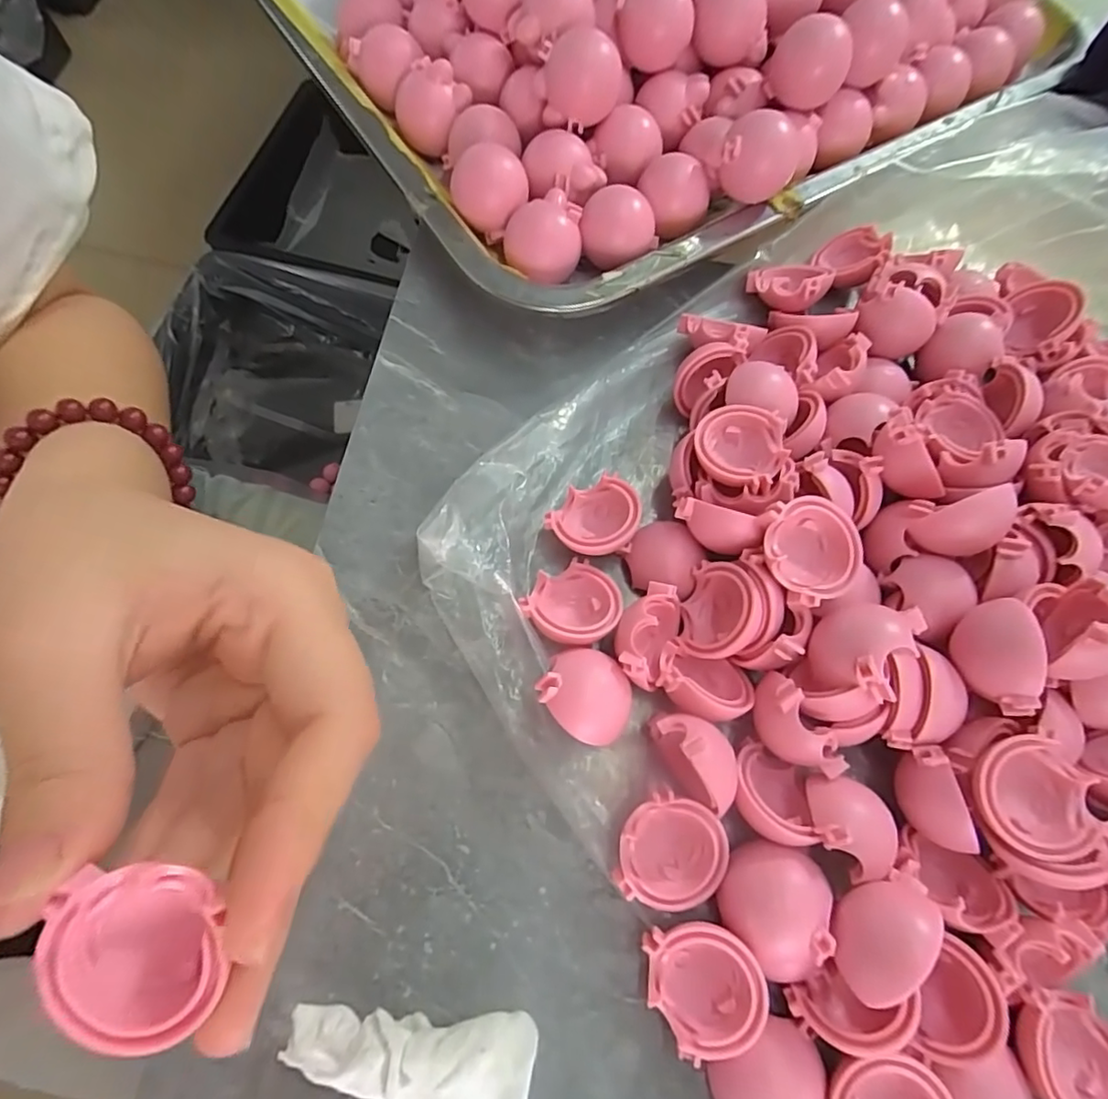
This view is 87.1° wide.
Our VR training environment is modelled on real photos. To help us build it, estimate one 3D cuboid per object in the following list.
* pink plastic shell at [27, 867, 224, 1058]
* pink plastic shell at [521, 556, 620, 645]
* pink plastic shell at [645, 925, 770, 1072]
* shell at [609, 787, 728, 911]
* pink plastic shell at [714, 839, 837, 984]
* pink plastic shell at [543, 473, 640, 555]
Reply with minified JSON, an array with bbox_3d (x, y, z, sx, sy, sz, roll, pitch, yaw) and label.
[{"bbox_3d":[-0.071,0.069,0.100,0.028,0.013,0.028,25,72,9],"label":"pink plastic shell"},{"bbox_3d":[0.007,0.017,0.185,0.028,0.016,0.028,0,70,1],"label":"pink plastic shell"},{"bbox_3d":[0.039,0.113,0.150,0.028,0.012,0.030,1,71,-3],"label":"pink plastic shell"},{"bbox_3d":[0.033,0.084,0.161,0.028,0.013,0.028,21,71,4],"label":"shell"},{"bbox_3d":[0.058,0.095,0.154,0.027,0.011,0.030,16,71,2],"label":"pink plastic shell"},{"bbox_3d":[0.014,-0.011,0.196,0.027,0.016,0.028,1,71,-3],"label":"pink plastic shell"}]

